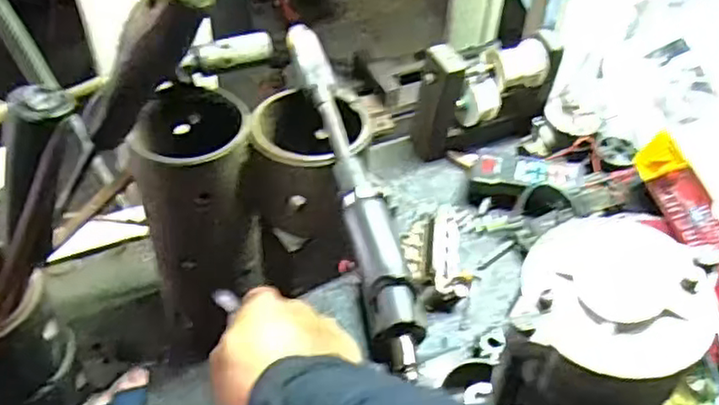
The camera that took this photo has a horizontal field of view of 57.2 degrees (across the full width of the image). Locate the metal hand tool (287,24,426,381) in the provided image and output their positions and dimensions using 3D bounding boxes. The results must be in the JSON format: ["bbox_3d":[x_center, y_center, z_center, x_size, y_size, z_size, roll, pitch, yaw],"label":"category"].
[{"bbox_3d":[-0.007,-0.022,0.435,0.032,0.032,0.291,-8,47,-11],"label":"metal hand tool"}]

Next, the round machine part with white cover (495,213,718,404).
[{"bbox_3d":[0.109,0.052,0.293,0.075,0.050,0.088,33,52,26],"label":"round machine part with white cover"}]

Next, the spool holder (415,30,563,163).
[{"bbox_3d":[0.150,-0.125,0.760,0.166,0.127,0.055,-10,47,-13],"label":"spool holder"}]

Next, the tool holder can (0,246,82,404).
[{"bbox_3d":[-0.252,0.121,0.484,0.068,0.170,0.064,2,45,-2],"label":"tool holder can"}]

